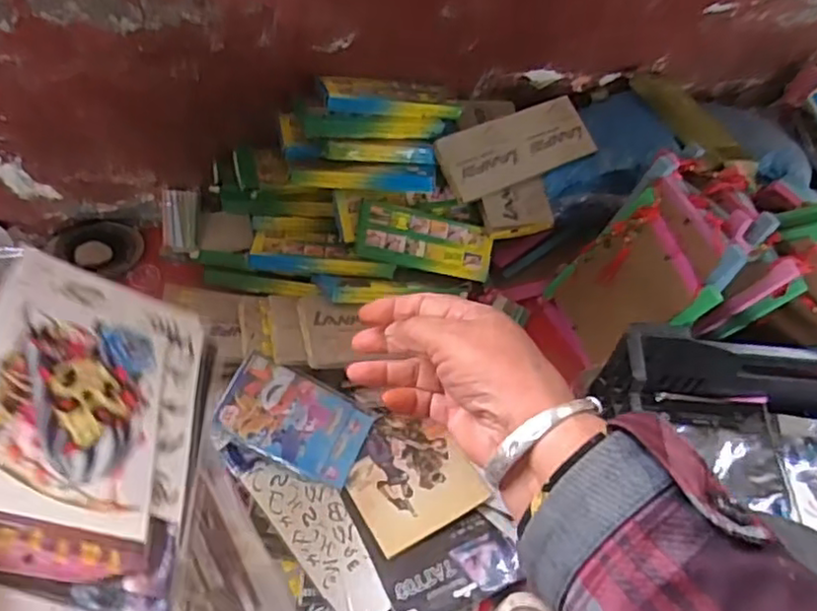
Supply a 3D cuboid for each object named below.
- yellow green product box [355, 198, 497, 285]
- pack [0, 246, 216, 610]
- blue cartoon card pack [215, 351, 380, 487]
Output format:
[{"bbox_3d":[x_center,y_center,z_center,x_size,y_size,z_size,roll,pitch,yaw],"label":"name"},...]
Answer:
[{"bbox_3d":[0.022,-0.083,0.867,0.179,0.018,0.071,12,88,-20],"label":"yellow green product box"},{"bbox_3d":[-0.229,0.073,0.489,0.170,0.006,0.282,32,25,-28],"label":"pack"},{"bbox_3d":[-0.130,0.135,0.786,0.165,0.006,0.097,30,71,-9],"label":"blue cartoon card pack"}]

